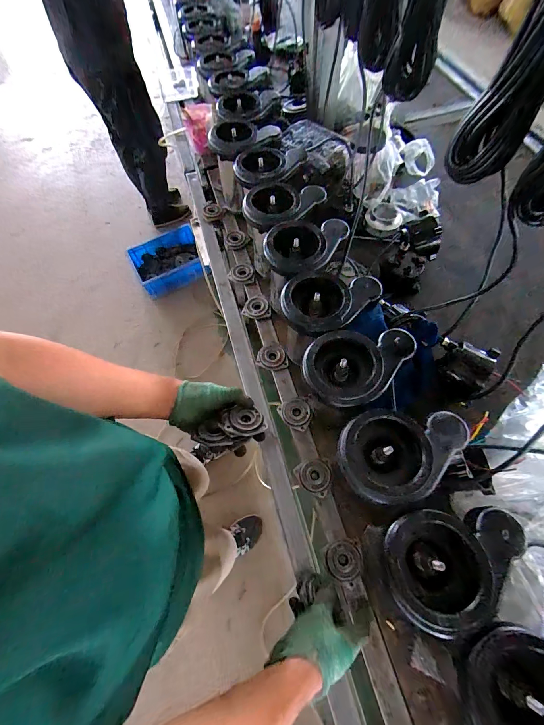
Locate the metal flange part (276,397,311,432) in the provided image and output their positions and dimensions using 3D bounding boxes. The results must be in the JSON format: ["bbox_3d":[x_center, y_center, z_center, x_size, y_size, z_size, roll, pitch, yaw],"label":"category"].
[{"bbox_3d":[0.048,0.102,0.601,0.060,0.012,0.063,-22,65,-7],"label":"metal flange part"}]

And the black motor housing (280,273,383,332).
[{"bbox_3d":[0.099,-0.098,0.521,0.166,0.038,0.117,3,65,5],"label":"black motor housing"}]

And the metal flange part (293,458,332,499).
[{"bbox_3d":[0.074,0.206,0.550,0.061,0.025,0.062,-11,64,-2],"label":"metal flange part"}]

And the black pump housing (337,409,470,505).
[{"bbox_3d":[0.172,0.119,0.410,0.160,0.048,0.126,2,65,4],"label":"black pump housing"}]

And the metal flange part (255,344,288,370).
[{"bbox_3d":[-0.003,-0.011,0.661,0.063,0.013,0.058,-14,64,-3],"label":"metal flange part"}]

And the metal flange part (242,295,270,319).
[{"bbox_3d":[-0.038,-0.126,0.720,0.063,0.019,0.057,-11,64,-2],"label":"metal flange part"}]

